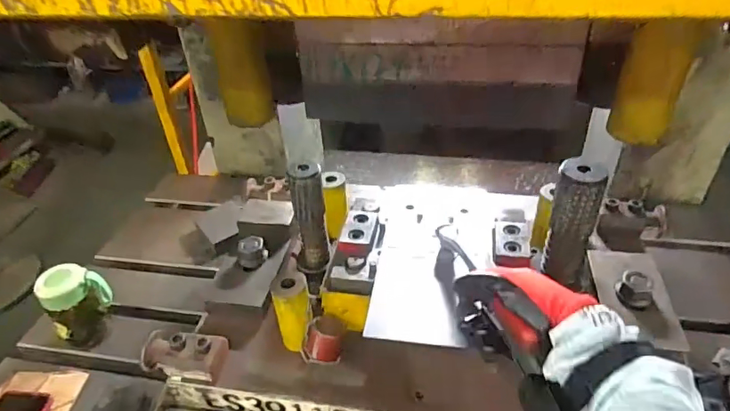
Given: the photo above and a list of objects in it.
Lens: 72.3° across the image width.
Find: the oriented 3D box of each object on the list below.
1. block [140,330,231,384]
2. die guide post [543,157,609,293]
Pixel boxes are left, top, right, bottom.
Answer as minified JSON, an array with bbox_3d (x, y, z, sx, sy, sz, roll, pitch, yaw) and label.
[{"bbox_3d":[-0.203,0.166,0.562,0.090,0.046,0.046,4,37,11],"label":"block"},{"bbox_3d":[0.224,0.024,0.545,0.047,0.150,0.040,15,41,24],"label":"die guide post"}]

